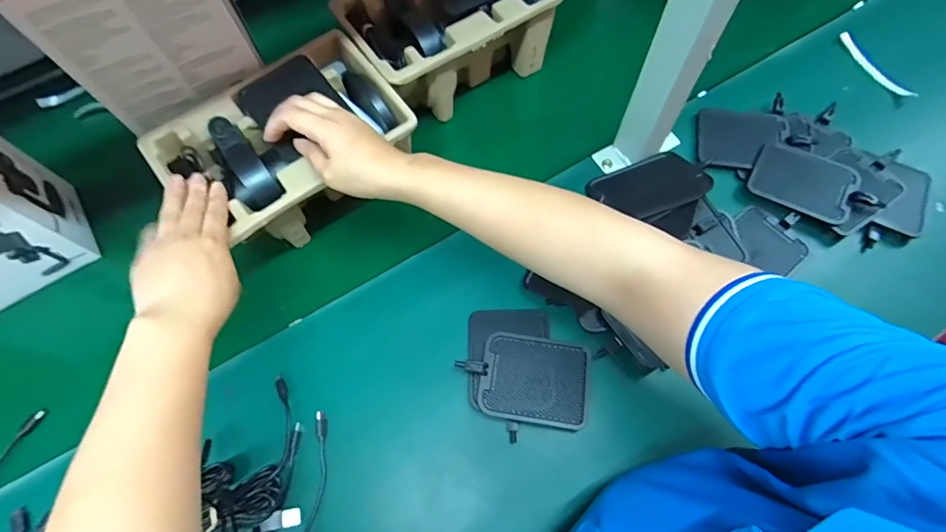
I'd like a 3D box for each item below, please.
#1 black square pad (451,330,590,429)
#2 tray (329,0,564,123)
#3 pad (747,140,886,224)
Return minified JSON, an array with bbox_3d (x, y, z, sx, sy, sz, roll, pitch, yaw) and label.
[{"bbox_3d":[0.050,0.103,0.429,0.113,0.009,0.080,8,62,3],"label":"black square pad"},{"bbox_3d":[-0.028,-0.278,0.556,0.222,0.112,0.151,-32,69,-10],"label":"tray"},{"bbox_3d":[0.368,-0.090,0.501,0.114,0.010,0.085,29,63,19],"label":"pad"}]

